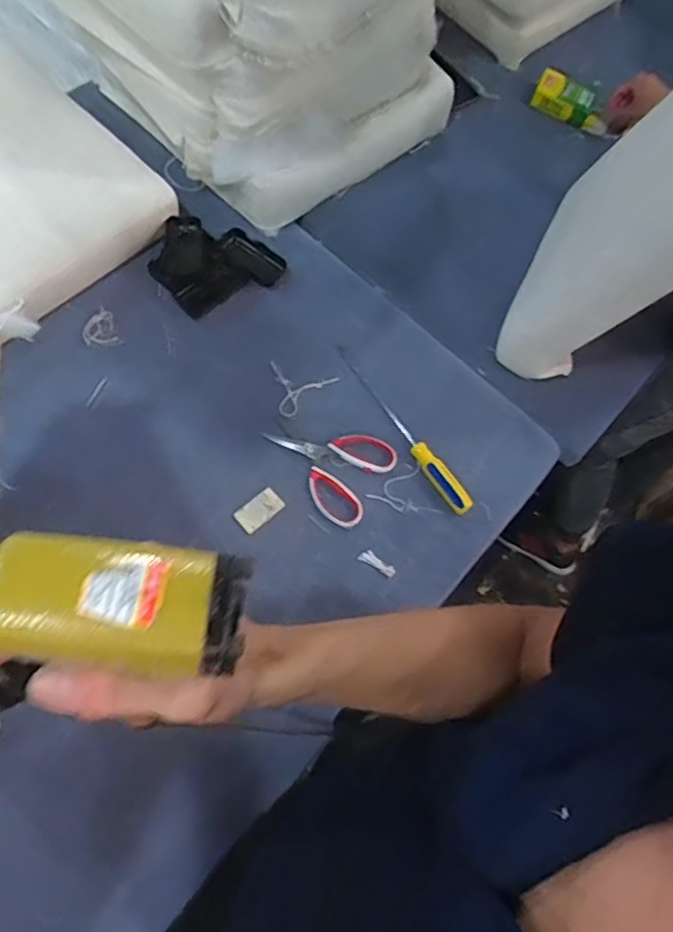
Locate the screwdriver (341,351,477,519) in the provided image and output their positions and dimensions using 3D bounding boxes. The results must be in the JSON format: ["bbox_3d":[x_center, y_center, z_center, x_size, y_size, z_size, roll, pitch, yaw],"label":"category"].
[{"bbox_3d":[0.093,-0.059,0.905,0.032,0.029,0.301,-29,72,-17],"label":"screwdriver"}]

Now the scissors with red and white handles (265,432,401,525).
[{"bbox_3d":[-0.015,-0.010,0.877,0.168,0.009,0.138,32,66,4],"label":"scissors with red and white handles"}]

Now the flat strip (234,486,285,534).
[{"bbox_3d":[-0.103,0.058,0.850,0.062,0.004,0.039,-39,79,-22],"label":"flat strip"}]

